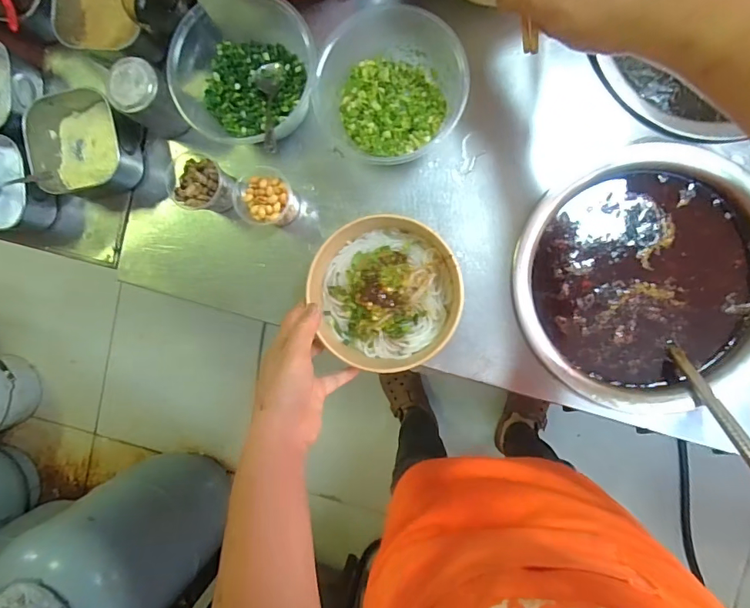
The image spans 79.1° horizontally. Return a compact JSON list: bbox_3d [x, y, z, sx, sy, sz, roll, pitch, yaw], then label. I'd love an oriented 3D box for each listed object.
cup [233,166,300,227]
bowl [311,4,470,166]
[{"bbox_3d":[-0.109,-0.111,0.477,0.057,0.049,0.060,-10,91,7],"label":"cup"},{"bbox_3d":[0.011,-0.209,0.440,0.137,0.073,0.132,0,92,7],"label":"bowl"}]

